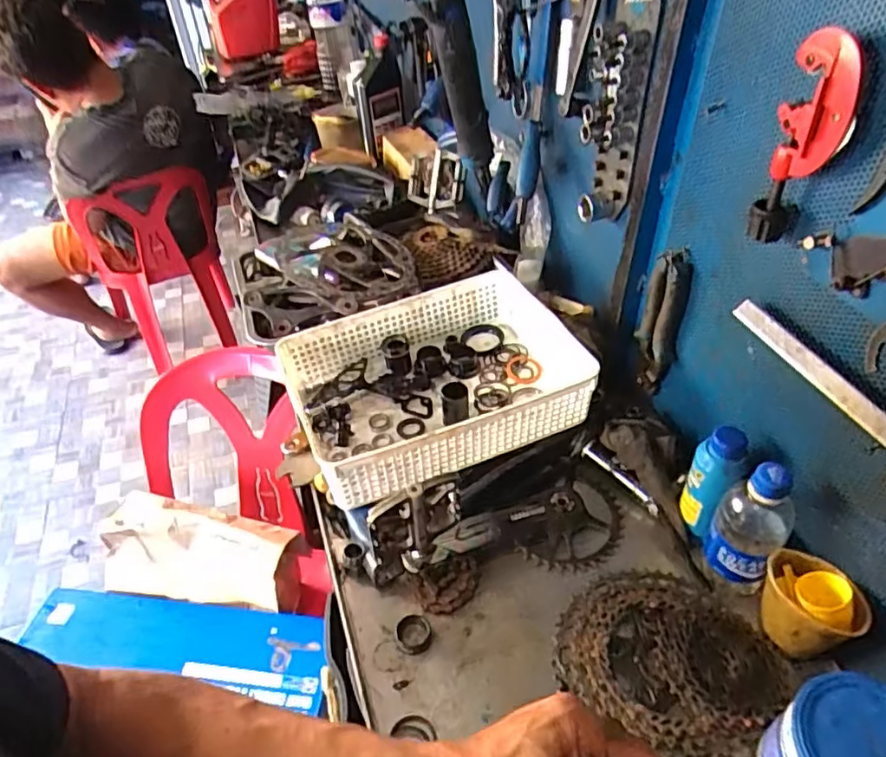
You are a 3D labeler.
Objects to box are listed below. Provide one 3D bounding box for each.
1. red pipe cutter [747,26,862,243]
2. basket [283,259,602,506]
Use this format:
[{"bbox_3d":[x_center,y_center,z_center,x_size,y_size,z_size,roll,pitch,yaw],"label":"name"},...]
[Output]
[{"bbox_3d":[0.265,-0.169,0.450,0.047,0.150,0.023,27,49,28],"label":"red pipe cutter"},{"bbox_3d":[-0.009,0.006,0.760,0.332,0.100,0.248,-15,44,-14],"label":"basket"}]

